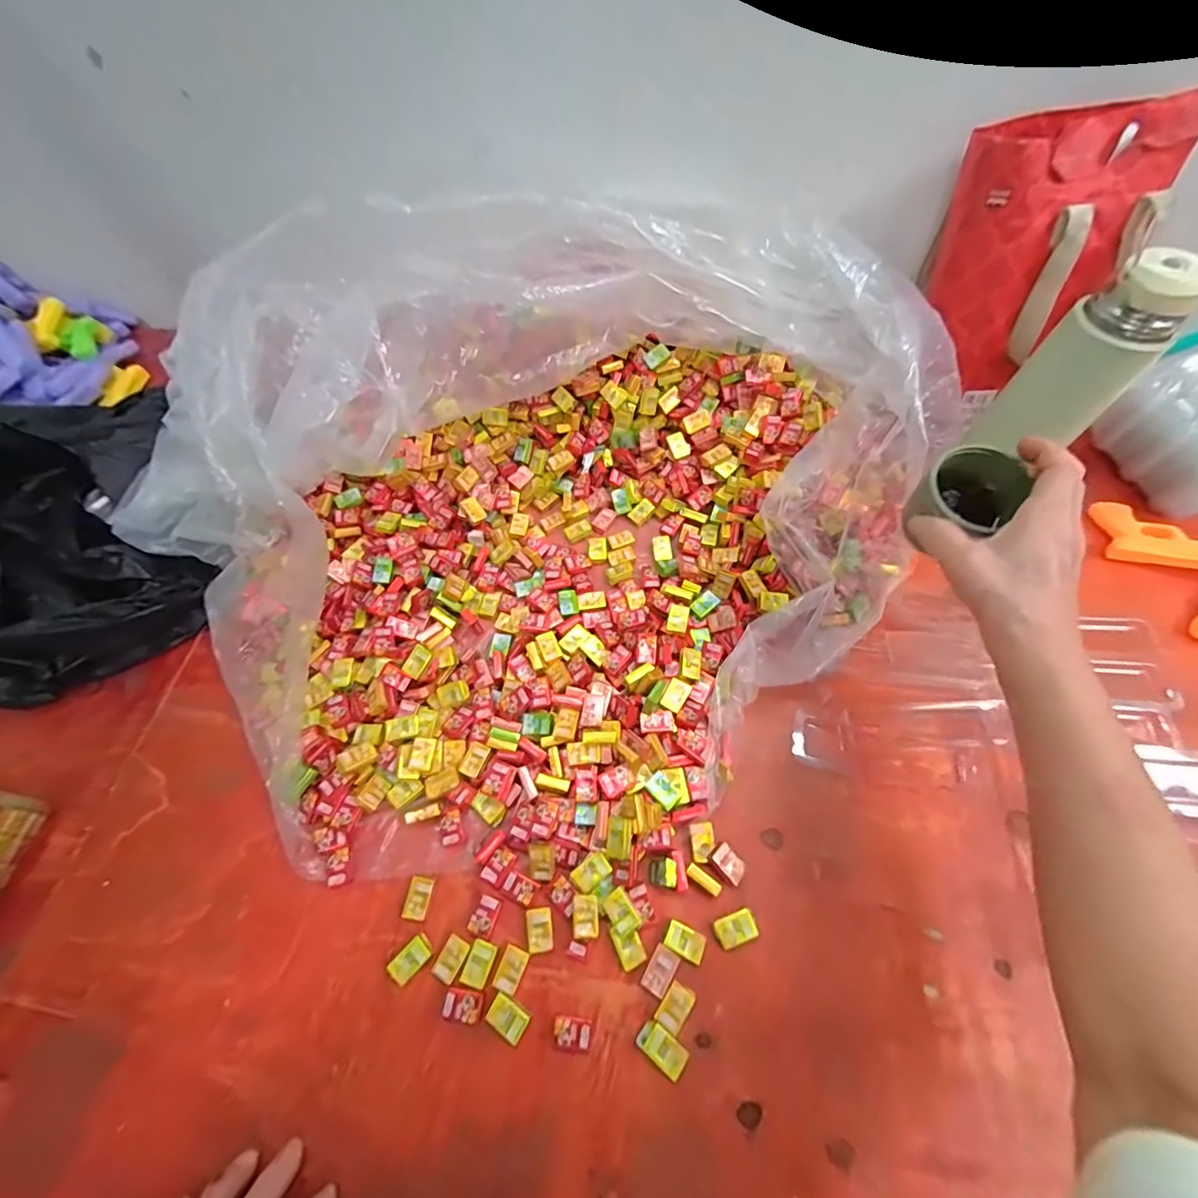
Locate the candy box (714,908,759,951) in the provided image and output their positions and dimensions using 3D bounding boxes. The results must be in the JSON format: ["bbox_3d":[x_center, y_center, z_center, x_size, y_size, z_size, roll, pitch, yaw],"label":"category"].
[{"bbox_3d":[0.093,0.224,0.344,0.028,0.007,0.018,-20,64,-6],"label":"candy box"}]

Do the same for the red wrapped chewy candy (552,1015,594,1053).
[{"bbox_3d":[-0.017,0.277,0.324,0.024,0.009,0.017,6,64,6],"label":"red wrapped chewy candy"}]

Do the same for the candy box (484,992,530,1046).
[{"bbox_3d":[-0.059,0.271,0.328,0.026,0.004,0.019,28,68,16],"label":"candy box"}]

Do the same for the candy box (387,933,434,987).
[{"bbox_3d":[-0.128,0.246,0.347,0.016,0.008,0.028,41,72,21],"label":"candy box"}]

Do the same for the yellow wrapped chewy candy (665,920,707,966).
[{"bbox_3d":[0.059,0.232,0.344,0.026,0.004,0.018,25,67,15],"label":"yellow wrapped chewy candy"}]

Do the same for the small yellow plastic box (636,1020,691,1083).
[{"bbox_3d":[0.040,0.281,0.318,0.029,0.009,0.018,32,69,18],"label":"small yellow plastic box"}]

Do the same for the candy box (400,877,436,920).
[{"bbox_3d":[-0.129,0.214,0.363,0.017,0.007,0.026,8,64,7],"label":"candy box"}]

